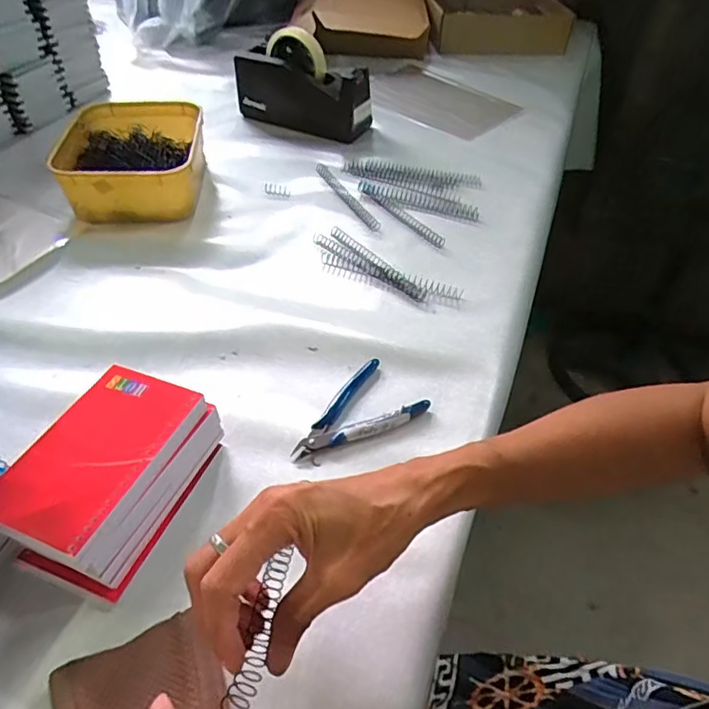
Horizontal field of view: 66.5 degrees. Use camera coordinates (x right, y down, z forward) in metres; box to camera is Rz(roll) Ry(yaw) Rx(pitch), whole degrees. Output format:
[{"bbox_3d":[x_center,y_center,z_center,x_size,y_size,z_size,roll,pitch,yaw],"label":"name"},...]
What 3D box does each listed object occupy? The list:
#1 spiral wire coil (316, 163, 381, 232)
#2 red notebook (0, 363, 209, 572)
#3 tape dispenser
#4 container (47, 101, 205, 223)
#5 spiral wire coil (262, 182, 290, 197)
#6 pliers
[{"bbox_3d":[-0.011,-0.206,0.697,0.014,0.007,0.166,-18,48,-19],"label":"spiral wire coil"},{"bbox_3d":[-0.168,0.065,0.358,0.082,0.018,0.131,17,47,15],"label":"red notebook"},{"bbox_3d":[-0.081,-0.410,0.819,0.216,0.113,0.070,13,46,12],"label":"tape dispenser"},{"bbox_3d":[-0.281,-0.251,0.698,0.165,0.067,0.213,-4,45,-5],"label":"container"},{"bbox_3d":[-0.102,-0.215,0.705,0.036,0.013,0.012,7,45,5],"label":"spiral wire coil"},{"bbox_3d":[-0.003,0.048,0.445,0.112,0.015,0.068,-29,52,-27],"label":"pliers"}]

